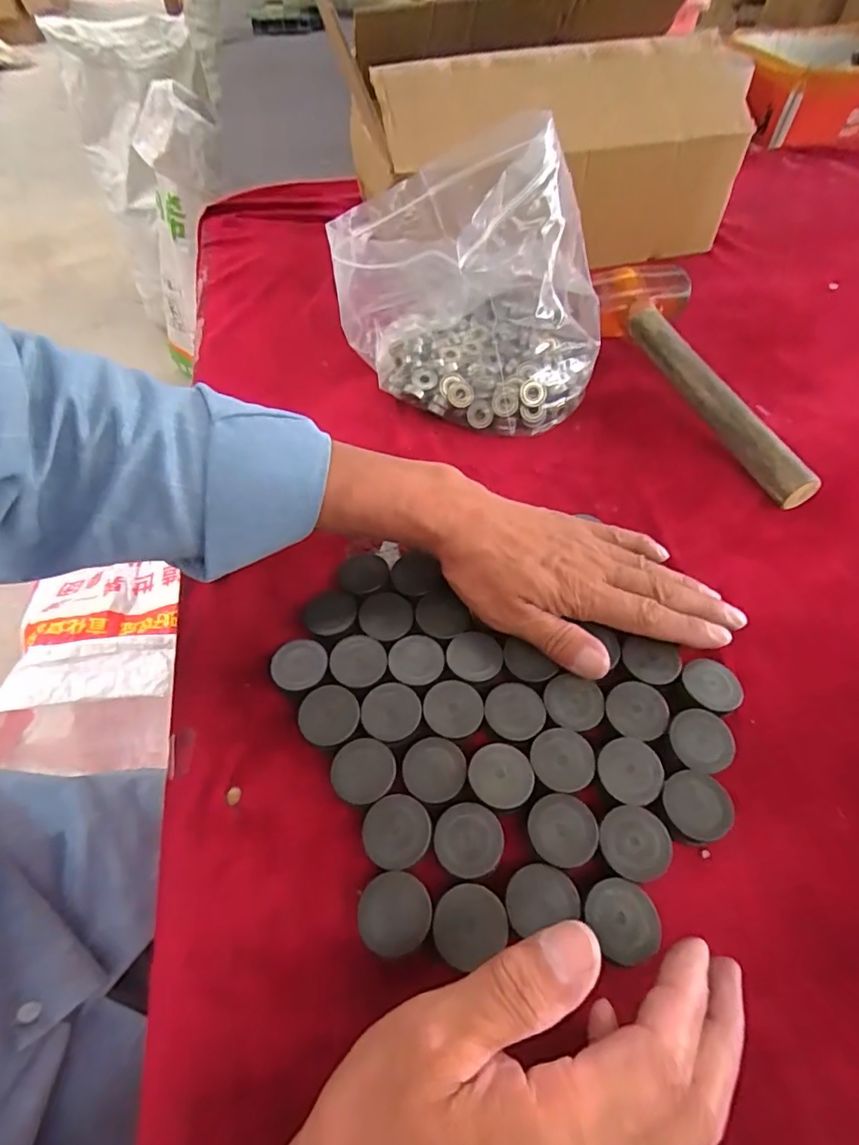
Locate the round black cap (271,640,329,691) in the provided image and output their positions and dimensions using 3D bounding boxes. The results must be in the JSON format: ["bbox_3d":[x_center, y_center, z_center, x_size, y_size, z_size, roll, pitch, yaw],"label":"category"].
[{"bbox_3d":[-0.075,0.054,0.318,0.032,0.009,0.030,0,54,1],"label":"round black cap"}]

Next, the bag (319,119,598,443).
[{"bbox_3d":[0.032,-0.229,0.433,0.206,0.171,0.156,19,57,14],"label":"bag"}]

